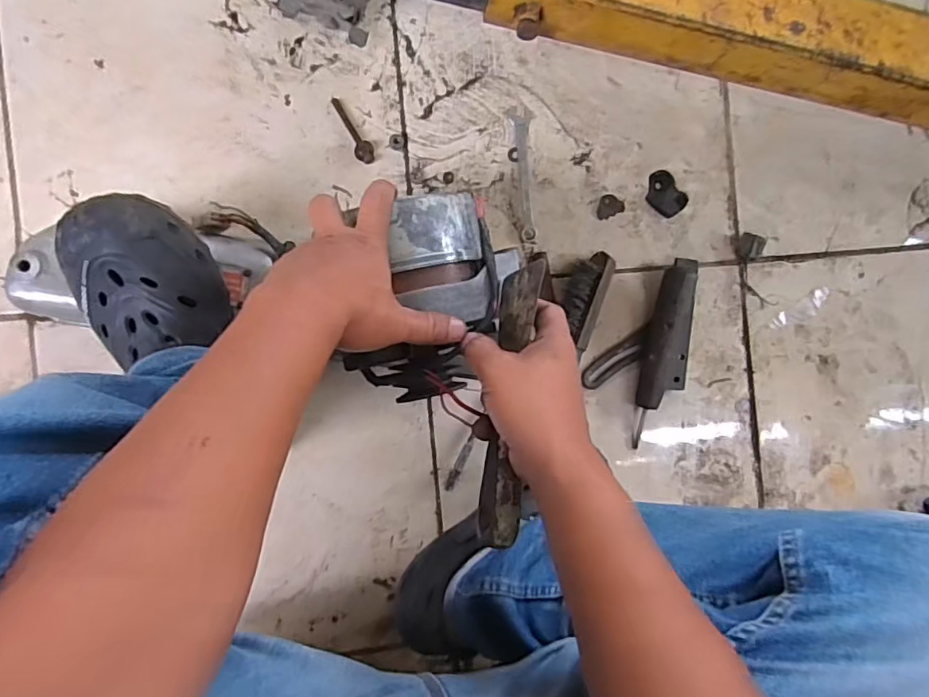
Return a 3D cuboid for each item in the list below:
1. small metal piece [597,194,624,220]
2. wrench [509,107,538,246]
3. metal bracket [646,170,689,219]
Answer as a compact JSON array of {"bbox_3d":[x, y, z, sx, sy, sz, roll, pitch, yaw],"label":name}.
[{"bbox_3d":[0.175,-0.173,0.673,0.036,0.004,0.026,-27,96,-8],"label":"small metal piece"},{"bbox_3d":[0.071,-0.204,0.655,0.025,0.006,0.154,-2,92,-9],"label":"wrench"},{"bbox_3d":[0.244,-0.188,0.679,0.043,0.011,0.057,-38,97,-6],"label":"metal bracket"}]

